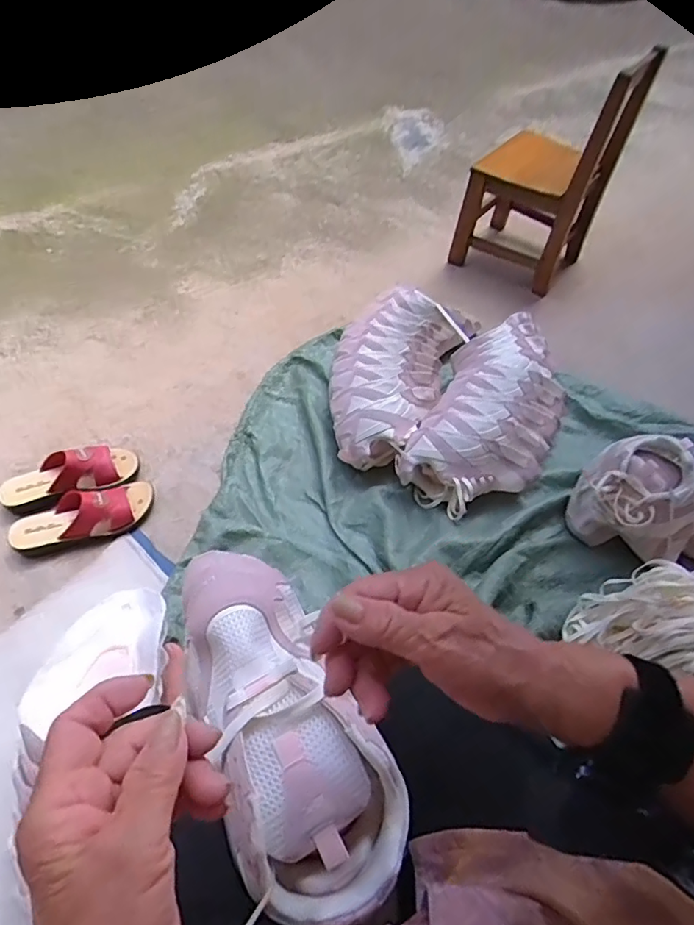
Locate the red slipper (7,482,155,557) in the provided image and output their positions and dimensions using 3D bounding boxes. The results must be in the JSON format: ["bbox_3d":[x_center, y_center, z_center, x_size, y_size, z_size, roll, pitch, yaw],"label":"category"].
[{"bbox_3d":[-0.441,0.089,0.908,0.228,0.077,0.081,-21,55,-18],"label":"red slipper"}]

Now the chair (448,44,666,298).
[{"bbox_3d":[0.489,-0.731,1.358,0.283,0.461,0.298,34,60,17],"label":"chair"}]

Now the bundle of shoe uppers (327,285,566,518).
[{"bbox_3d":[0.194,-0.145,1.088,0.447,0.137,0.483,1,51,-2],"label":"bundle of shoe uppers"}]

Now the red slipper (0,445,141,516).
[{"bbox_3d":[-0.493,0.021,0.961,0.229,0.078,0.095,-22,55,-19],"label":"red slipper"}]

